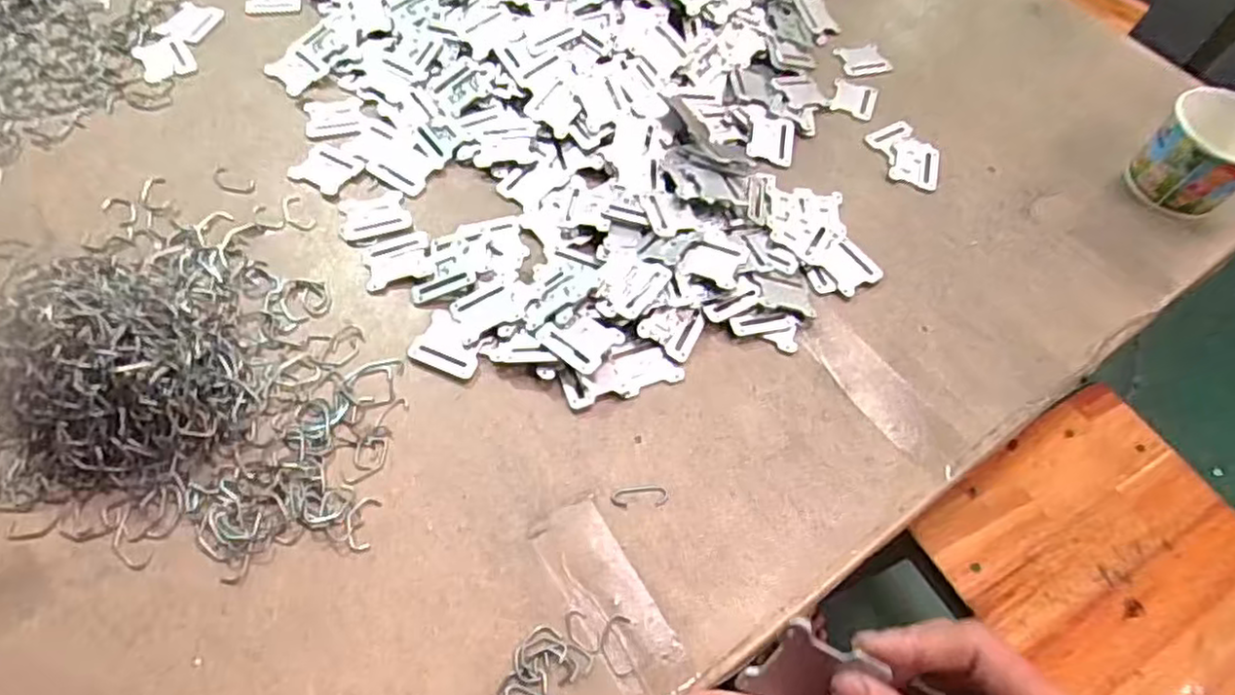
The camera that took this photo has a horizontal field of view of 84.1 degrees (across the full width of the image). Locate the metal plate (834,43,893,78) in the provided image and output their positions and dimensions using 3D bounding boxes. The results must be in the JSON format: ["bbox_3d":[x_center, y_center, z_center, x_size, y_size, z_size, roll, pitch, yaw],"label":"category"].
[{"bbox_3d":[0.255,-0.297,0.705,0.053,0.004,0.044,-10,61,-10],"label":"metal plate"}]

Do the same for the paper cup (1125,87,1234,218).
[{"bbox_3d":[0.510,-0.166,0.601,0.069,0.092,0.090,-39,70,-23],"label":"paper cup"}]

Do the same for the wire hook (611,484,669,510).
[{"bbox_3d":[0.015,0.099,0.453,0.038,0.004,0.015,-4,61,-7],"label":"wire hook"}]

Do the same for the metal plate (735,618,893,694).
[{"bbox_3d":[0.076,0.130,0.271,0.041,0.046,0.005,27,29,2],"label":"metal plate"}]

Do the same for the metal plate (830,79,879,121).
[{"bbox_3d":[0.232,-0.245,0.674,0.042,0.005,0.054,17,61,13],"label":"metal plate"}]

